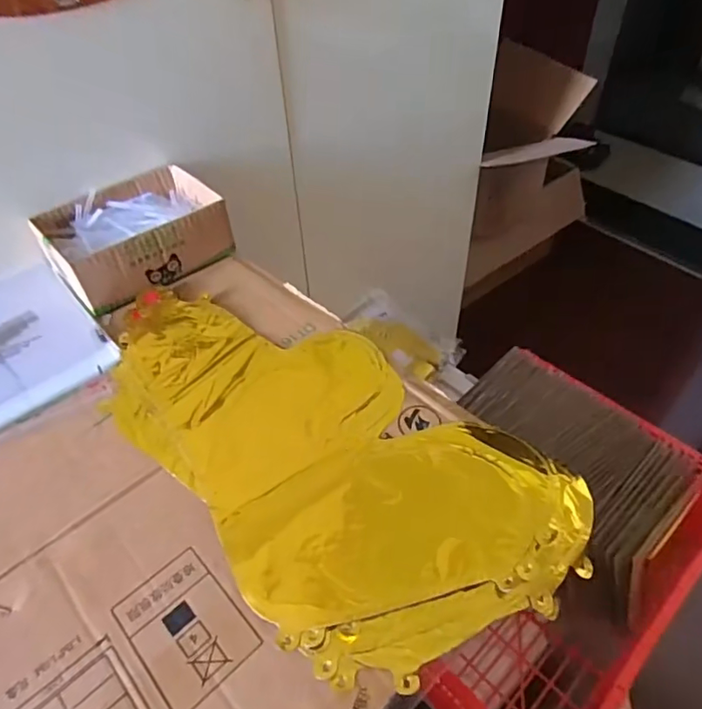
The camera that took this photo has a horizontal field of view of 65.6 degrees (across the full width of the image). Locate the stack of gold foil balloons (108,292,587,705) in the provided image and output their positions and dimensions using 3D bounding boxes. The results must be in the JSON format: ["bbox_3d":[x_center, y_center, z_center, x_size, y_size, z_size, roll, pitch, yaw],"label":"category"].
[{"bbox_3d":[-0.042,0.065,0.463,0.226,0.009,0.438,-37,55,-28],"label":"stack of gold foil balloons"}]

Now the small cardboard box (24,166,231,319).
[{"bbox_3d":[-0.247,-0.143,0.634,0.197,0.061,0.142,-36,55,-27],"label":"small cardboard box"}]

